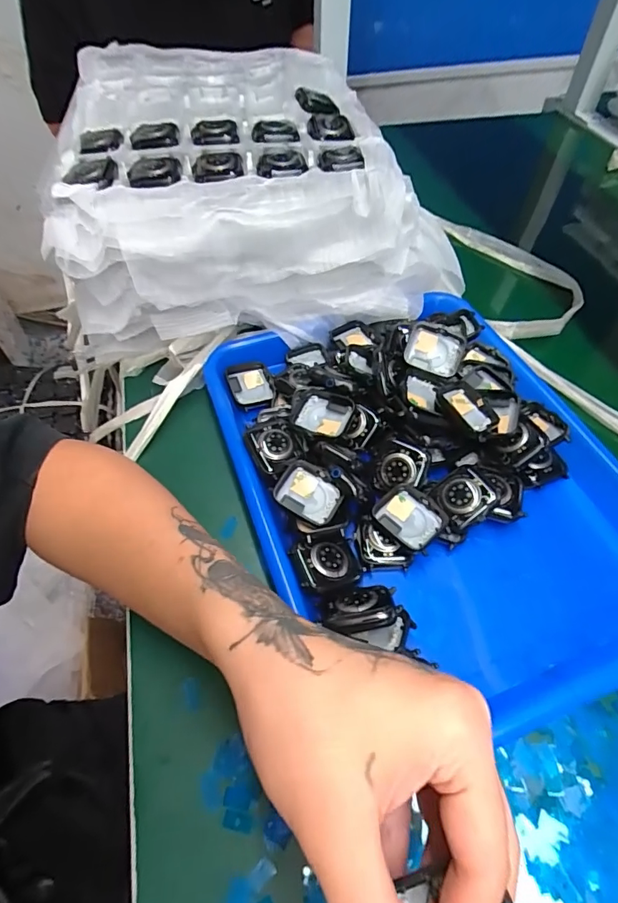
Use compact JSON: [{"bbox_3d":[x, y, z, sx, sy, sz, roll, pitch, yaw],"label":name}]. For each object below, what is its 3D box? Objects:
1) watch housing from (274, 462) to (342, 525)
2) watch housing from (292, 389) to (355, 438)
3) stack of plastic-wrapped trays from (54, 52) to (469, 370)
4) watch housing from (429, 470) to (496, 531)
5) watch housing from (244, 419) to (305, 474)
[{"bbox_3d":[0.000,0.029,0.312,0.042,0.010,0.034,25,59,17],"label":"watch housing"},{"bbox_3d":[0.010,-0.027,0.342,0.042,0.012,0.041,10,56,7],"label":"watch housing"},{"bbox_3d":[-0.058,-0.281,0.472,0.333,0.117,0.365,-9,54,-6],"label":"stack of plastic-wrapped trays"},{"bbox_3d":[0.103,0.030,0.311,0.034,0.008,0.035,-39,56,2],"label":"watch housing"},{"bbox_3d":[-0.025,-0.005,0.331,0.034,0.005,0.041,-22,56,-15],"label":"watch housing"}]

